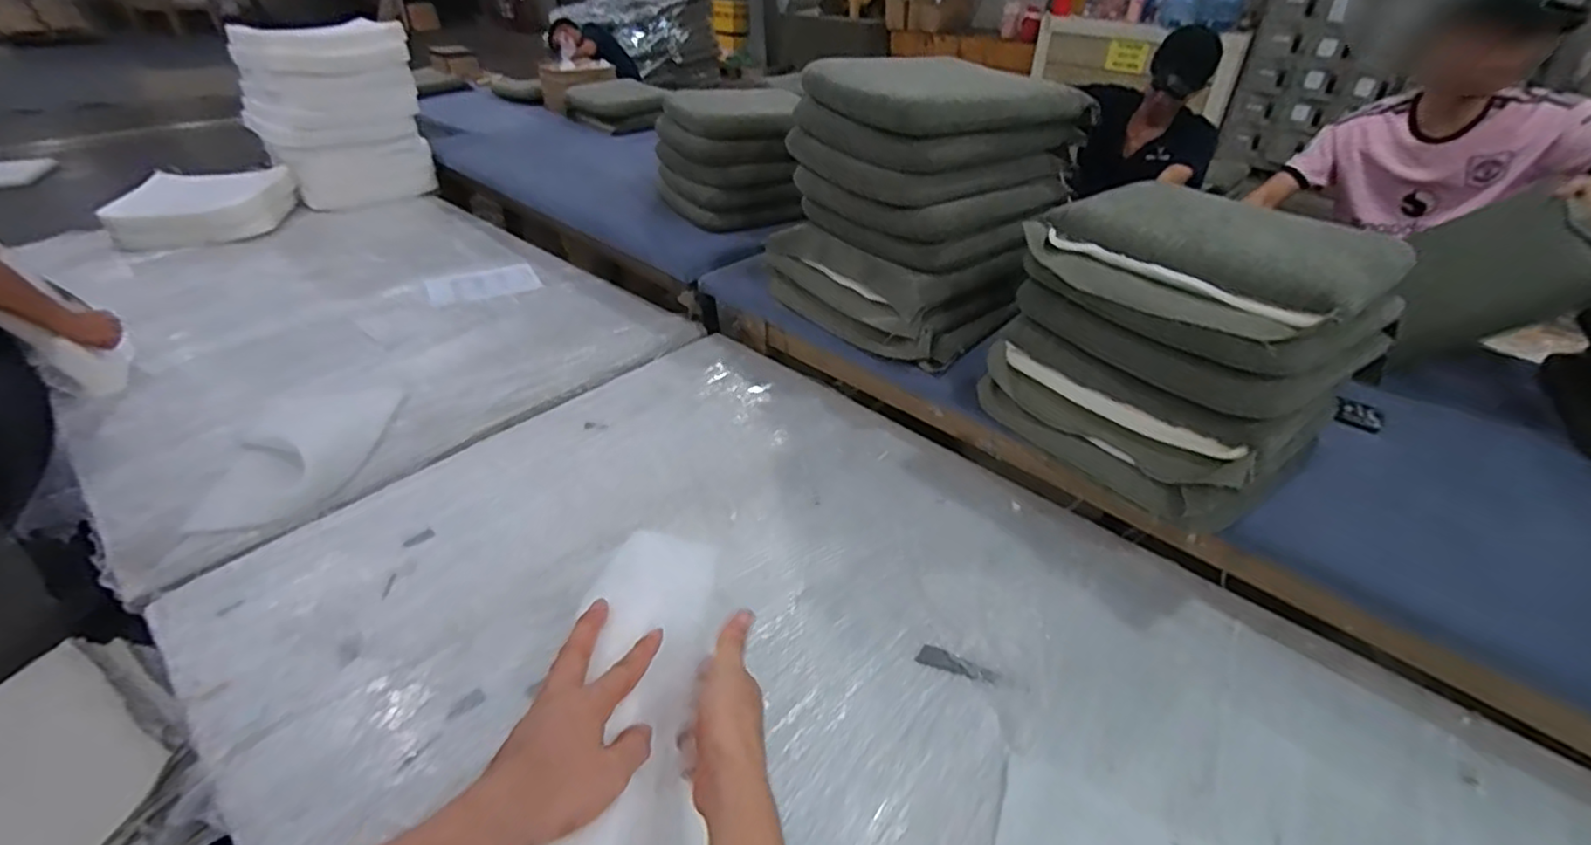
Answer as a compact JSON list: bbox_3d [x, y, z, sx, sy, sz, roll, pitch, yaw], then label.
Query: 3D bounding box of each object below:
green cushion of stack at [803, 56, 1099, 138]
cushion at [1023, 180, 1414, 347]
[{"bbox_3d":[0.294,-0.659,1.336,0.400,0.081,0.426,-21,42,-28],"label":"green cushion of stack"},{"bbox_3d":[0.626,-0.258,1.025,0.361,0.093,0.429,-25,44,-31],"label":"cushion"}]

